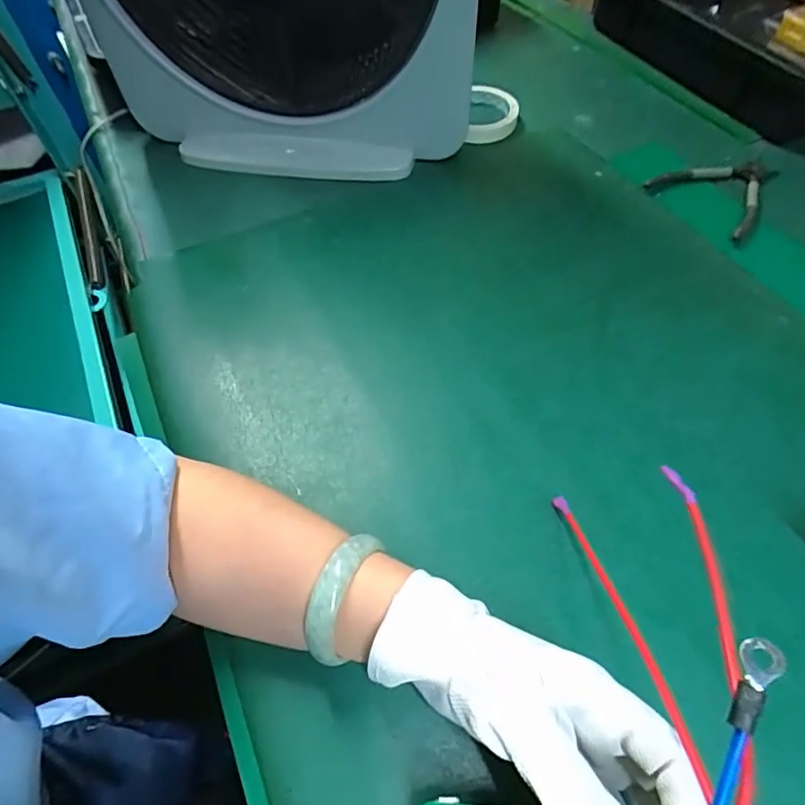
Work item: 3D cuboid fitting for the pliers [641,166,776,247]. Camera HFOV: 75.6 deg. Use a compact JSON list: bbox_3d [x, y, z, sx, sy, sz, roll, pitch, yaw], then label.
[{"bbox_3d":[0.331,-0.218,0.531,0.126,0.009,0.110,-34,63,-19],"label":"pliers"}]

